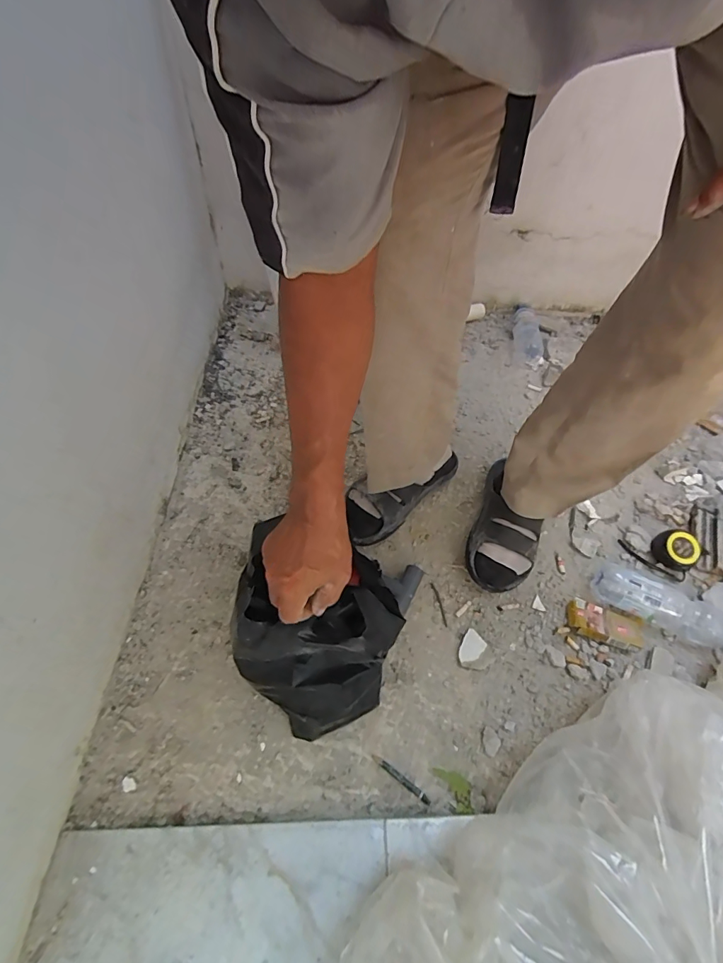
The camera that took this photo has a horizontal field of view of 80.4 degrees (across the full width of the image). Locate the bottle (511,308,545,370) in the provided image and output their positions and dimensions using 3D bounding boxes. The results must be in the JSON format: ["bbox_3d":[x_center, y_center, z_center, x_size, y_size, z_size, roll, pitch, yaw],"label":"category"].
[{"bbox_3d":[0.444,-0.391,1.149,0.065,0.052,0.217,6,53,0],"label":"bottle"}]

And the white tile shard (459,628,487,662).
[{"bbox_3d":[0.169,0.258,0.665,0.034,0.012,0.051,39,59,22],"label":"white tile shard"}]

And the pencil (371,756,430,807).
[{"bbox_3d":[0.052,0.391,0.562,0.087,0.004,0.009,30,56,18],"label":"pencil"}]

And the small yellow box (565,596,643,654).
[{"bbox_3d":[0.399,0.232,0.698,0.116,0.024,0.070,17,53,10],"label":"small yellow box"}]

